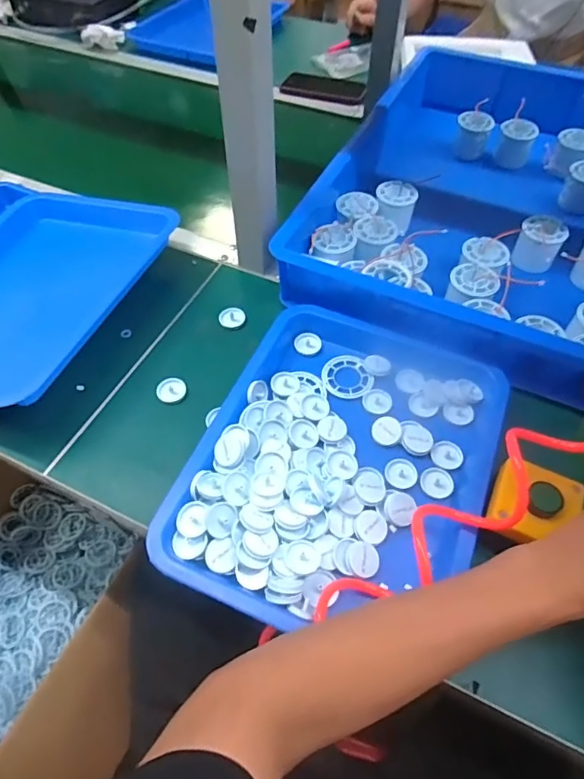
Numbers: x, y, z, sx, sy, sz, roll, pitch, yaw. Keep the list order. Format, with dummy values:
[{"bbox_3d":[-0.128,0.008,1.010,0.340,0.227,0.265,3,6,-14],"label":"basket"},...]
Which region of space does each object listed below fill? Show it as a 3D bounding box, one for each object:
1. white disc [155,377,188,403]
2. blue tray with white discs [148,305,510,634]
[{"bbox_3d":[-0.134,0.000,0.548,0.032,0.010,0.028,-20,57,-13],"label":"white disc"},{"bbox_3d":[0.050,0.064,0.485,0.260,0.034,0.326,20,57,13],"label":"blue tray with white discs"}]

